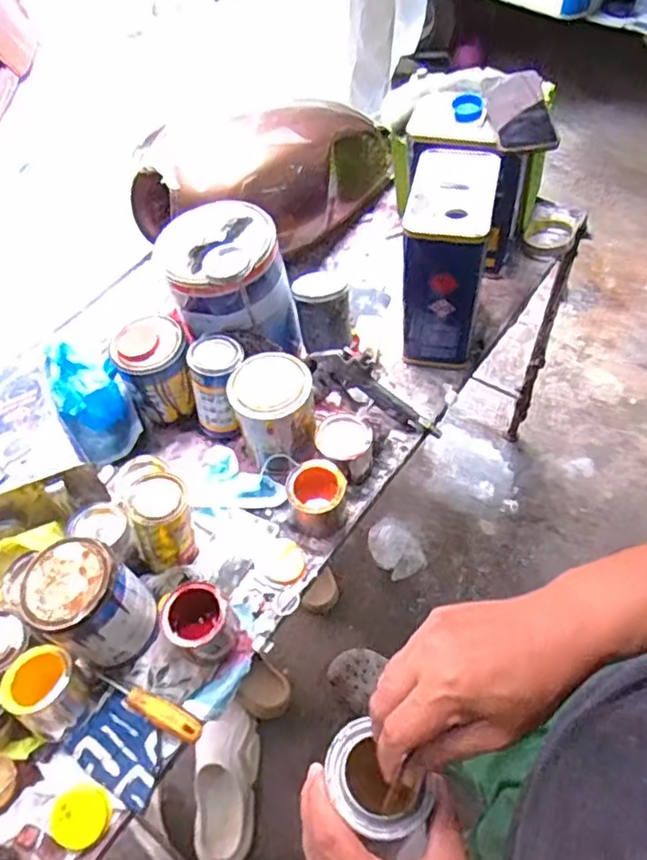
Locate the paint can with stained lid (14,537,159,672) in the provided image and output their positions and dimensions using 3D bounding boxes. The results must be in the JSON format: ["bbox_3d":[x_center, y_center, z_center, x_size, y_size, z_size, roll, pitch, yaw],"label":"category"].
[{"bbox_3d":[-0.258,0.193,0.697,0.116,0.128,0.105,20,62,15],"label":"paint can with stained lid"}]

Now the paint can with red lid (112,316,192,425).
[{"bbox_3d":[-0.235,-0.083,0.893,0.095,0.127,0.093,-1,58,2],"label":"paint can with red lid"}]

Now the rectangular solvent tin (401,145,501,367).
[{"bbox_3d":[0.170,-0.241,0.904,0.109,0.254,0.195,6,59,7],"label":"rectangular solvent tin"}]

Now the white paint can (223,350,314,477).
[{"bbox_3d":[-0.067,-0.020,0.841,0.100,0.116,0.110,-1,58,2],"label":"white paint can"}]

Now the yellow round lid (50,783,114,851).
[{"bbox_3d":[-0.248,0.395,0.643,0.064,0.009,0.055,3,59,4],"label":"yellow round lid"}]

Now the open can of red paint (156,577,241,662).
[{"bbox_3d":[-0.138,0.216,0.716,0.076,0.069,0.075,-1,58,2],"label":"open can of red paint"}]

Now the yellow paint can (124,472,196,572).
[{"bbox_3d":[-0.194,0.113,0.769,0.078,0.119,0.081,-20,60,-10],"label":"yellow paint can"}]

